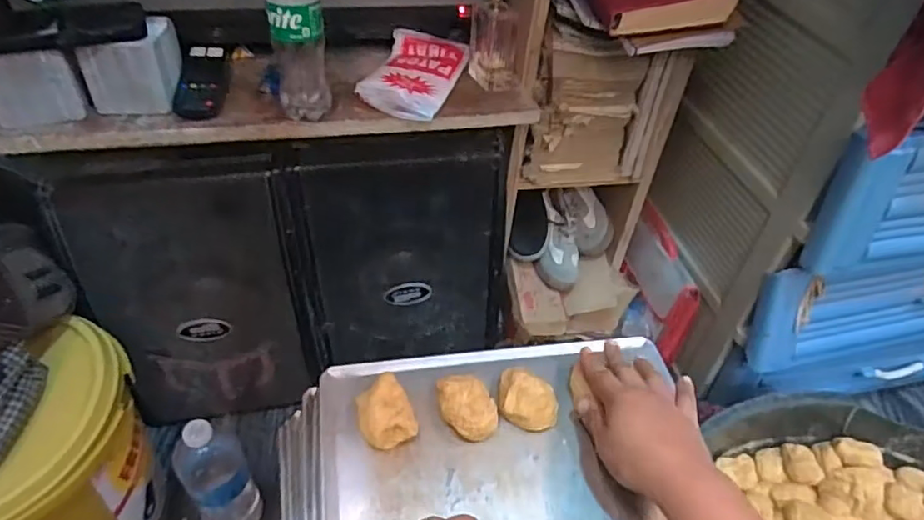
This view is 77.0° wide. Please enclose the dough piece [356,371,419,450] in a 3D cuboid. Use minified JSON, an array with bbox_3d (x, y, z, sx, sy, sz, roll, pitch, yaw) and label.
[{"bbox_3d":[-0.065,0.127,0.491,0.044,0.022,0.055,-17,46,-20],"label":"dough piece"}]

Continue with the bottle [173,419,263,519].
[{"bbox_3d":[-0.318,0.288,0.761,0.078,0.250,0.076,-29,51,-30],"label":"bottle"}]

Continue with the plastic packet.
[{"bbox_3d":[-0.056,-0.234,0.717,0.098,0.025,0.186,10,43,9],"label":"plastic packet"}]

